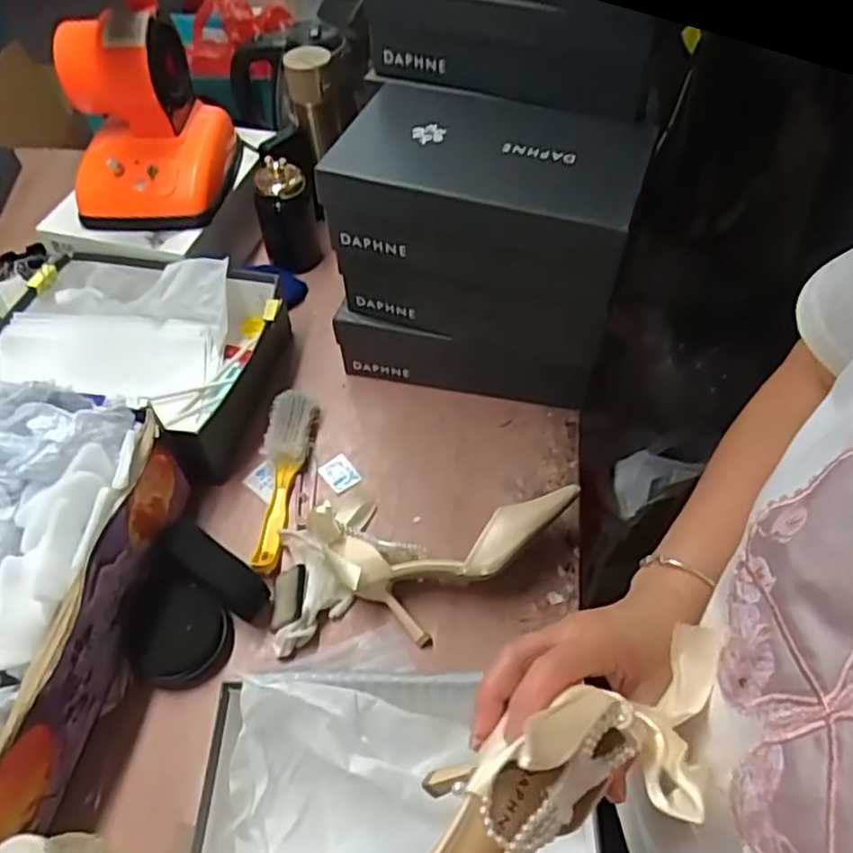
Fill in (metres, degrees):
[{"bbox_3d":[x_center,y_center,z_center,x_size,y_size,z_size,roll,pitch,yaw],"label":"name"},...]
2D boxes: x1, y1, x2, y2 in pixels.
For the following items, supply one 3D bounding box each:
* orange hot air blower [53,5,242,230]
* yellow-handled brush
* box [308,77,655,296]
[{"bbox_3d":[-0.365,-0.397,0.875,0.176,0.215,0.189,-1,53,1],"label":"orange hot air blower"},{"bbox_3d":[-0.165,0.056,0.777,0.051,0.036,0.221,3,53,4],"label":"yellow-handled brush"},{"bbox_3d":[0.065,-0.247,0.698,0.289,0.100,0.181,15,55,13],"label":"box"}]

